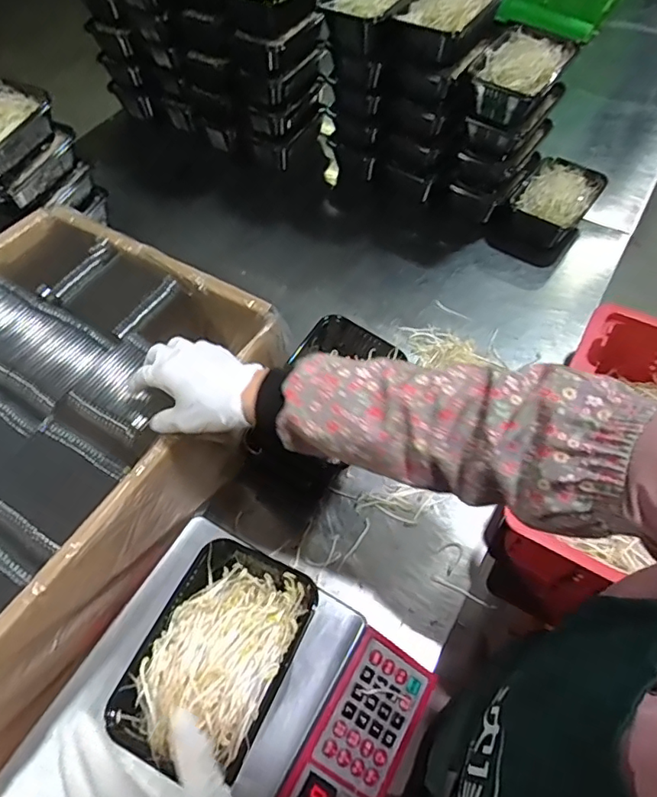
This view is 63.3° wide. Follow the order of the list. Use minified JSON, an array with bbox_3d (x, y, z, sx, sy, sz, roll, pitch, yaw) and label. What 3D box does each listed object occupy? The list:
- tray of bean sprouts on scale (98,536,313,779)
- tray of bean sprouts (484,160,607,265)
[{"bbox_3d":[-0.098,0.221,0.468,0.124,0.049,0.177,21,60,15],"label":"tray of bean sprouts on scale"},{"bbox_3d":[0.388,-0.336,0.953,0.130,0.078,0.199,36,65,22],"label":"tray of bean sprouts"}]

